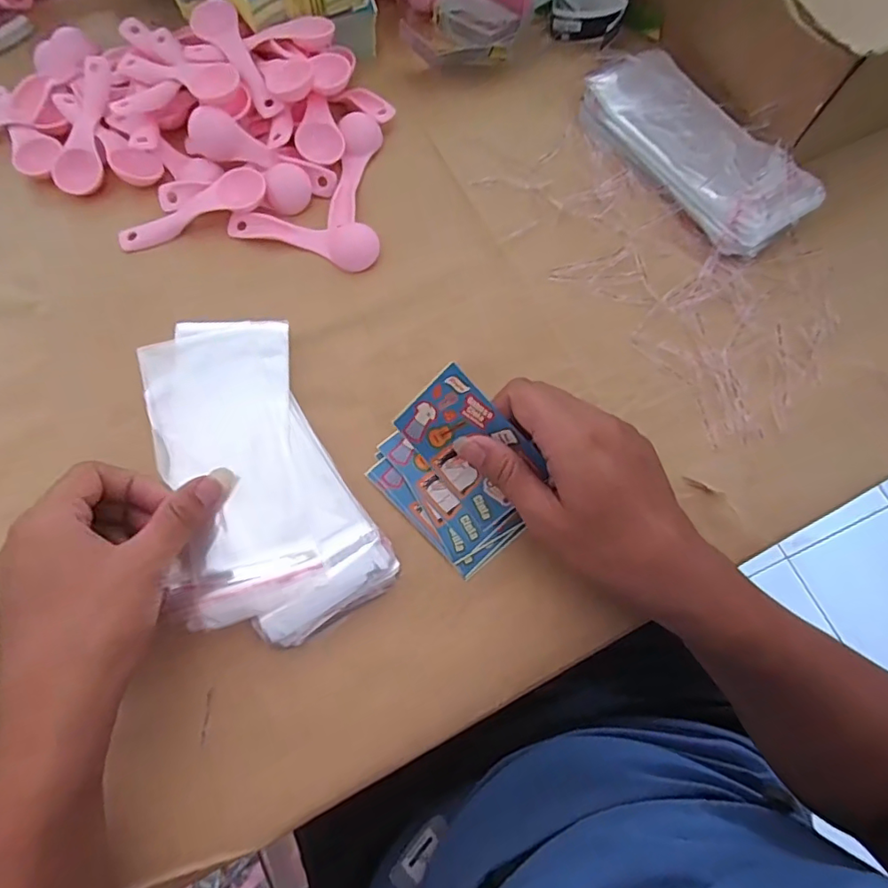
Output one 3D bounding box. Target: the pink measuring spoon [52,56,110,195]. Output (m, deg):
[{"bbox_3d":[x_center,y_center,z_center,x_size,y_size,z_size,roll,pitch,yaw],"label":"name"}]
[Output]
[{"bbox_3d":[-0.278,-0.245,0.412,0.037,0.022,0.113,-3,72,-2],"label":"pink measuring spoon"}]

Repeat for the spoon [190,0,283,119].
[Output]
[{"bbox_3d":[-0.161,-0.296,0.410,0.033,0.016,0.123,-27,74,-9],"label":"spoon"}]

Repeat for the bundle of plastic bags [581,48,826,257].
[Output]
[{"bbox_3d":[0.192,-0.231,0.412,0.086,0.024,0.193,-30,75,-10],"label":"bundle of plastic bags"}]

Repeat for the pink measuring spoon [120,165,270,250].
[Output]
[{"bbox_3d":[-0.184,-0.172,0.390,0.110,0.018,0.028,-21,73,-7],"label":"pink measuring spoon"}]

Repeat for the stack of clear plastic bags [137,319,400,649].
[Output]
[{"bbox_3d":[-0.120,0.017,0.326,0.110,0.019,0.203,-26,75,-9],"label":"stack of clear plastic bags"}]

